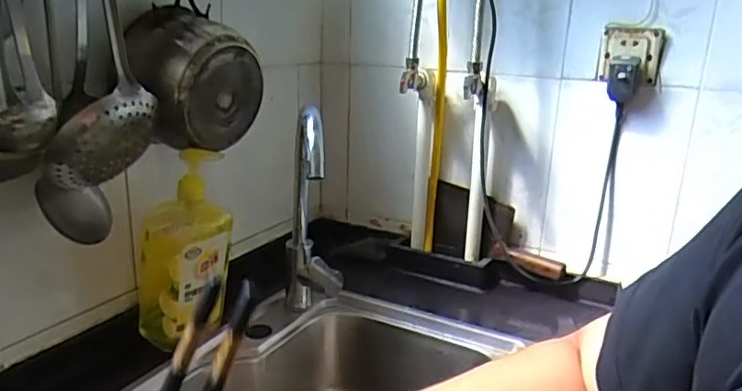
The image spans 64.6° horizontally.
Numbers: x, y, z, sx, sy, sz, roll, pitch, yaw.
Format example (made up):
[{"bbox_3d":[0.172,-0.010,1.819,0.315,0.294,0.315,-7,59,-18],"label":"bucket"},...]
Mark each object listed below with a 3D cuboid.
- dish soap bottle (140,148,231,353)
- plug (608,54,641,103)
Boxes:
[{"bbox_3d":[-0.250,0.075,0.794,0.083,0.287,0.105,29,29,32],"label":"dish soap bottle"},{"bbox_3d":[0.372,-0.171,0.863,0.041,0.066,0.029,8,18,20],"label":"plug"}]

